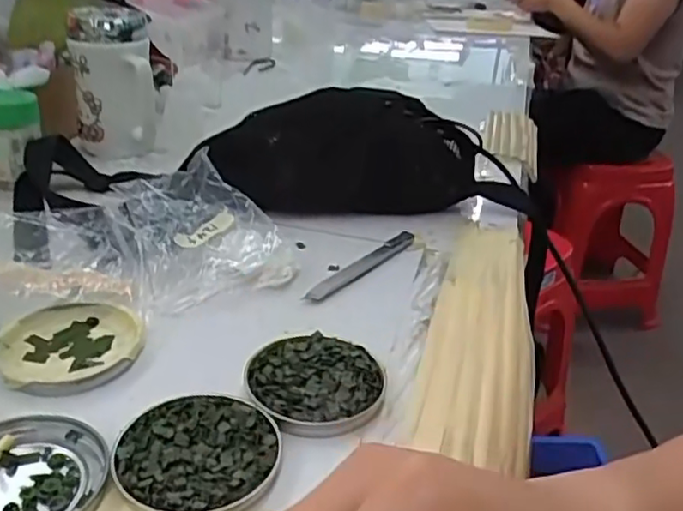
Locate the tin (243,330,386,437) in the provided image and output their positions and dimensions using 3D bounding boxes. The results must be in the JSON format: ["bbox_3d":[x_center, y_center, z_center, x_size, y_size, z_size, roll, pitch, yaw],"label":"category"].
[{"bbox_3d":[-0.015,0.070,0.371,0.077,0.010,0.076,3,29,-1],"label":"tin"}]

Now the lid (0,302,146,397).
[{"bbox_3d":[-0.160,0.054,0.390,0.079,0.014,0.077,3,29,-1],"label":"lid"}]

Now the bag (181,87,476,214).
[{"bbox_3d":[0.002,-0.090,0.609,0.242,0.120,0.050,4,29,1],"label":"bag"}]

